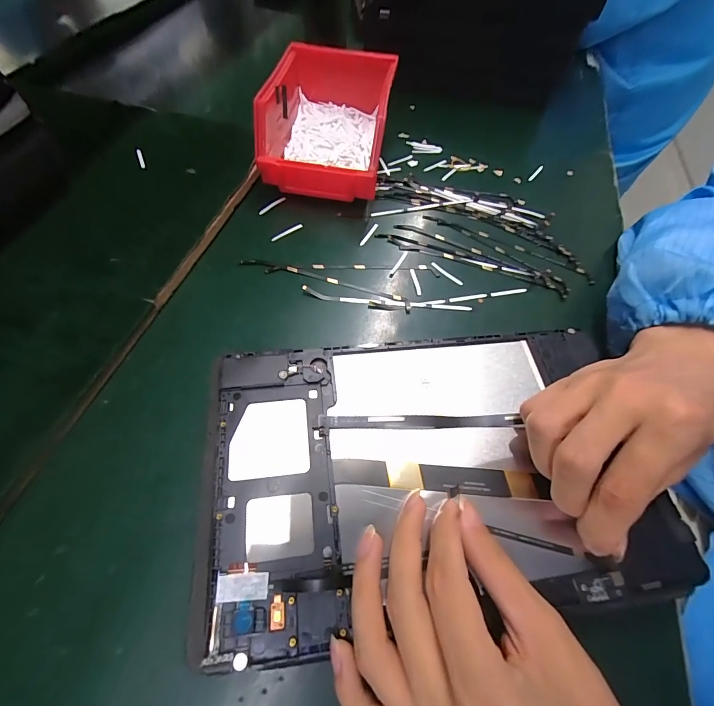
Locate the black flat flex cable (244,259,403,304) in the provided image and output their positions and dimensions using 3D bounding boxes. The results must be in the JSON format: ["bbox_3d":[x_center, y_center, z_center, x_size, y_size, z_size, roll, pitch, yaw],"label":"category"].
[{"bbox_3d":[-0.027,-0.060,0.281,0.137,0.004,0.007,15,60,6],"label":"black flat flex cable"}]

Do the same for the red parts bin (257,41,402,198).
[{"bbox_3d":[-0.031,-0.213,0.332,0.117,0.073,0.140,8,59,2],"label":"red parts bin"}]

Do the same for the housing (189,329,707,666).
[{"bbox_3d":[0.039,0.057,0.193,0.237,0.015,0.145,-5,60,-6],"label":"housing"}]

